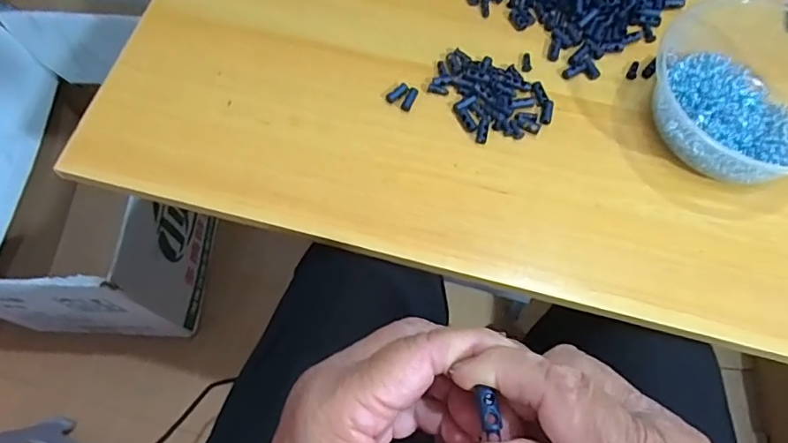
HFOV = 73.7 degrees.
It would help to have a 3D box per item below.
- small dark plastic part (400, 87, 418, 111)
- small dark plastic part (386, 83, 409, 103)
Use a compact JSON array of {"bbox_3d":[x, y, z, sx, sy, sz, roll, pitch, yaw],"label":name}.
[{"bbox_3d":[0.012,-0.095,0.407,0.007,0.005,0.020,26,70,10],"label":"small dark plastic part"},{"bbox_3d":[0.003,-0.100,0.409,0.020,0.005,0.009,-39,73,-14],"label":"small dark plastic part"}]

